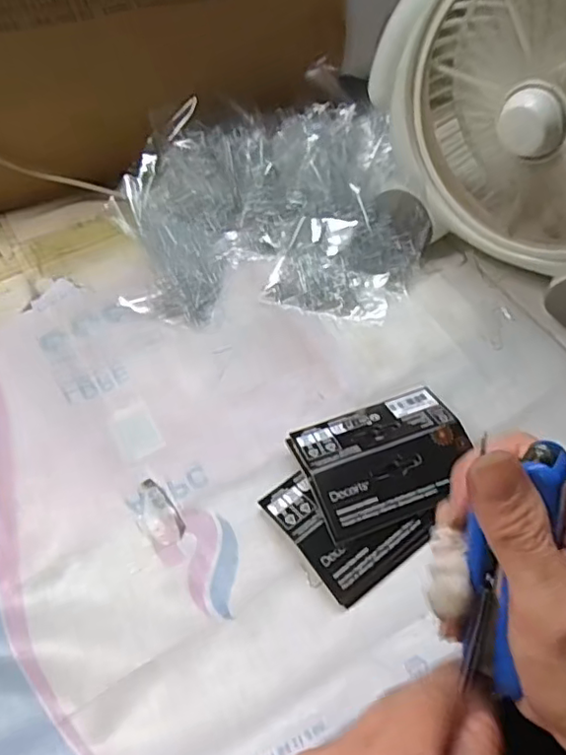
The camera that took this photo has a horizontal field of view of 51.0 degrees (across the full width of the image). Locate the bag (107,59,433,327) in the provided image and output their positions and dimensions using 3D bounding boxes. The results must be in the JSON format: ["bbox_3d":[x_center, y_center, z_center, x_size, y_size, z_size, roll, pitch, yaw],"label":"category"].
[{"bbox_3d":[-0.012,-0.136,0.471,0.229,0.060,0.194,-10,58,-2],"label":"bag"}]

